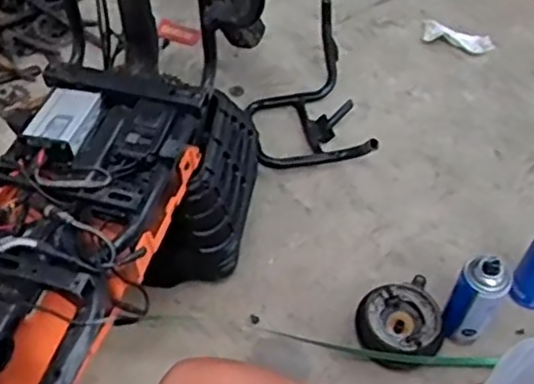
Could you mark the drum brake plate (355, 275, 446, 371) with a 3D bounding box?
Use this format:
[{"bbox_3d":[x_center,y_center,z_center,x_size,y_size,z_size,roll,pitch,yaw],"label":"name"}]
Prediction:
[{"bbox_3d":[0.197,0.198,1.013,0.139,0.062,0.117,-18,55,-15],"label":"drum brake plate"}]

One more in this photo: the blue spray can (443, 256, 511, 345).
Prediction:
[{"bbox_3d":[0.287,0.153,0.960,0.065,0.165,0.054,30,57,19],"label":"blue spray can"}]

